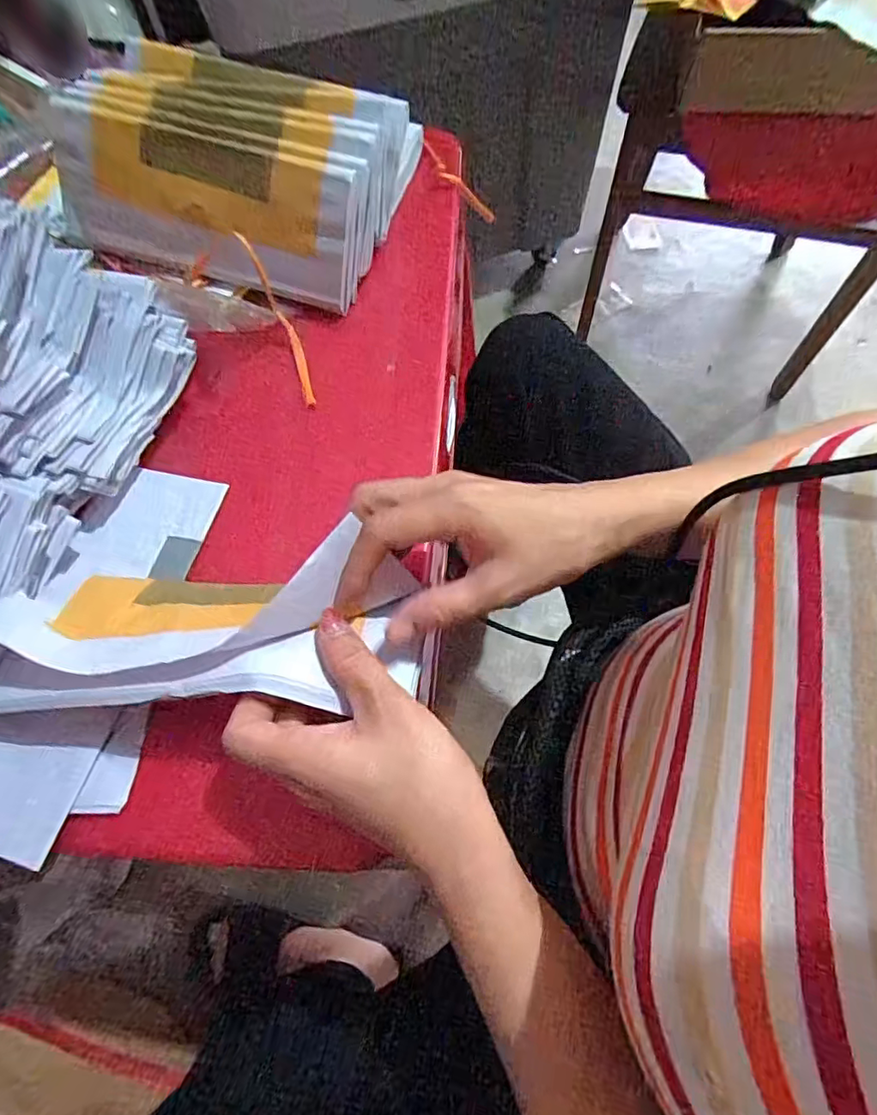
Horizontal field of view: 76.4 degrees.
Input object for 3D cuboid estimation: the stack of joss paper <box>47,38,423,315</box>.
[{"bbox_3d":[-0.159,-0.311,0.442,0.243,0.085,0.161,15,67,10],"label":"stack of joss paper"}]

